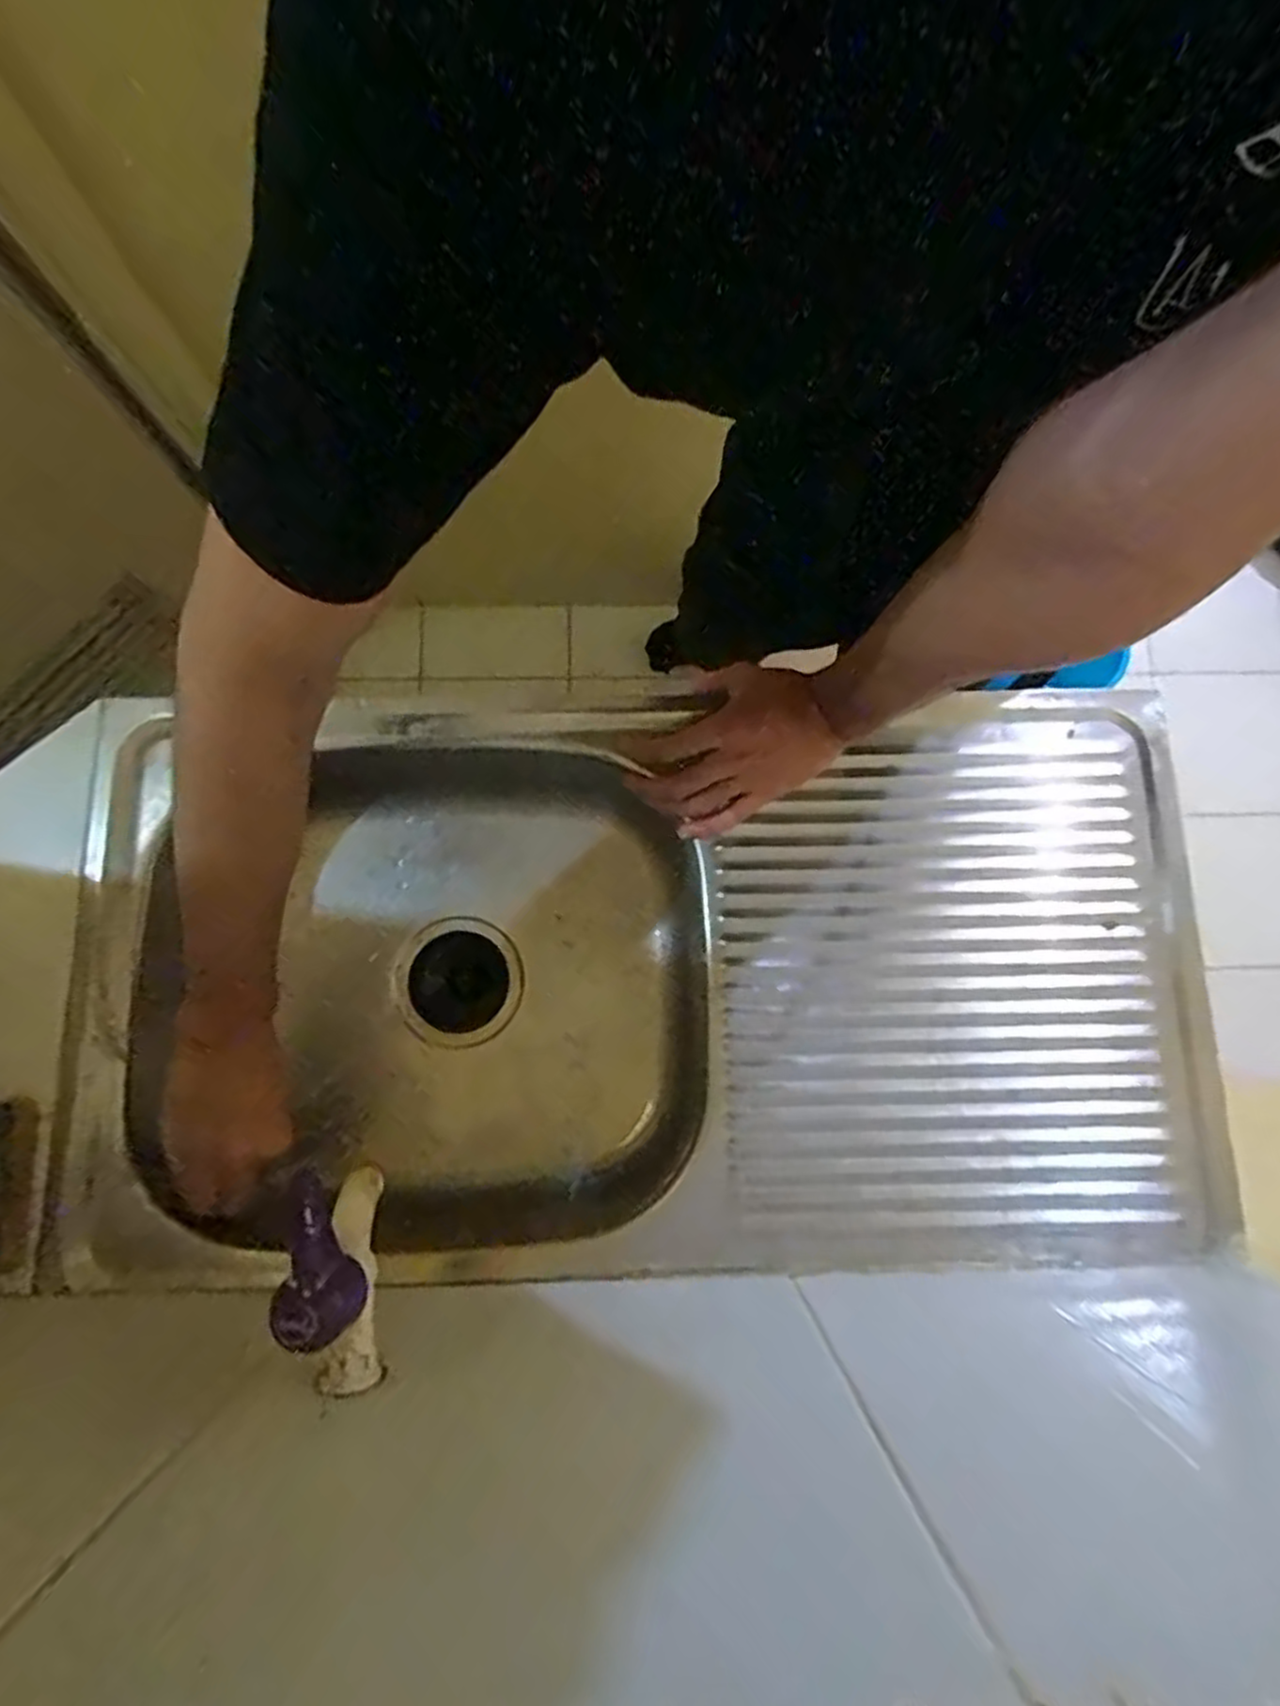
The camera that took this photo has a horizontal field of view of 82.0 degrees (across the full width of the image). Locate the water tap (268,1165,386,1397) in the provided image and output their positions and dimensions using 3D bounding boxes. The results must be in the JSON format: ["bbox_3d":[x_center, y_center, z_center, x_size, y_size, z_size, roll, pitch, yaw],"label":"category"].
[{"bbox_3d":[-0.144,0.207,0.348,0.038,0.063,0.102,3,79,1],"label":"water tap"}]

